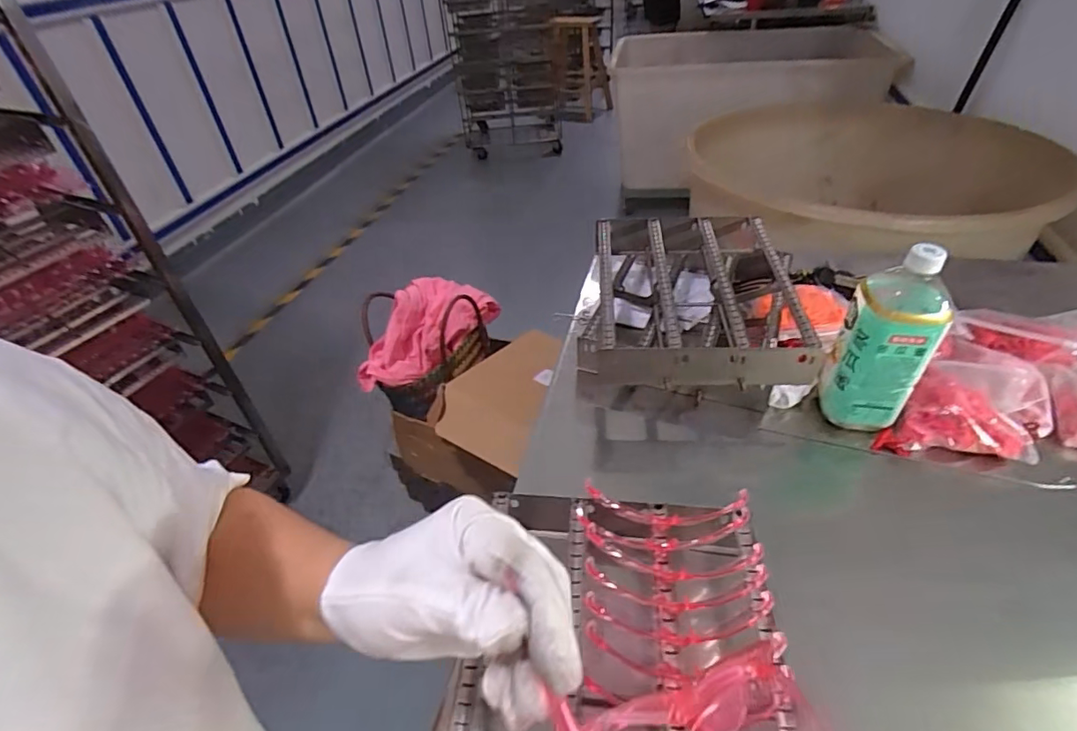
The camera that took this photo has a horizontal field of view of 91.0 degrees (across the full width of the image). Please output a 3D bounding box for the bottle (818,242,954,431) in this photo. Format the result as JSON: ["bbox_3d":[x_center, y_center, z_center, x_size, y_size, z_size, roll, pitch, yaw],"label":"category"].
[{"bbox_3d":[0.378,-0.017,0.587,0.085,0.238,0.068,16,45,23],"label":"bottle"}]

